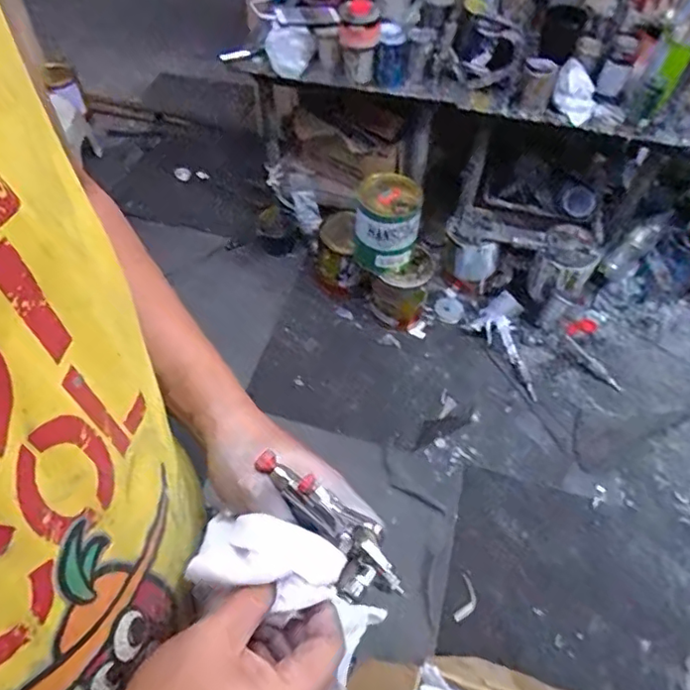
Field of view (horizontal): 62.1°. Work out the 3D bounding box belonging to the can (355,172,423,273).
[{"bbox_3d":[0.108,-0.318,1.488,0.163,0.184,0.179,1,53,-1],"label":"can"}]

